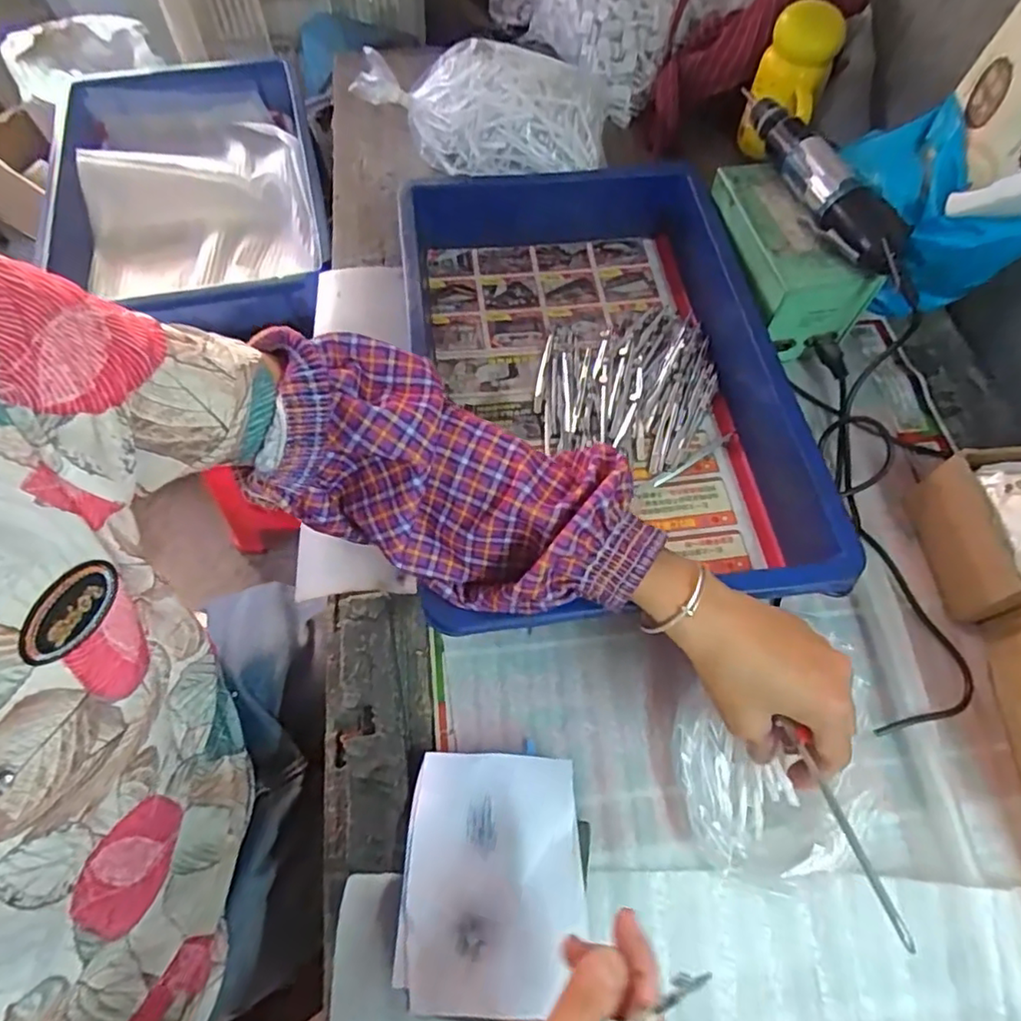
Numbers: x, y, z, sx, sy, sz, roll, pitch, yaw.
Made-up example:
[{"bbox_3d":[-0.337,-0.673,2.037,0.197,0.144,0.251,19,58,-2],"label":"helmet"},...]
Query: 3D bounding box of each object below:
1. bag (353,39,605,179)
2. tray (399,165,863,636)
[{"bbox_3d":[-0.029,-0.430,0.660,0.262,0.099,0.101,18,64,8],"label":"bag"},{"bbox_3d":[0.072,-0.117,0.513,0.291,0.072,0.436,-6,63,-4],"label":"tray"}]

